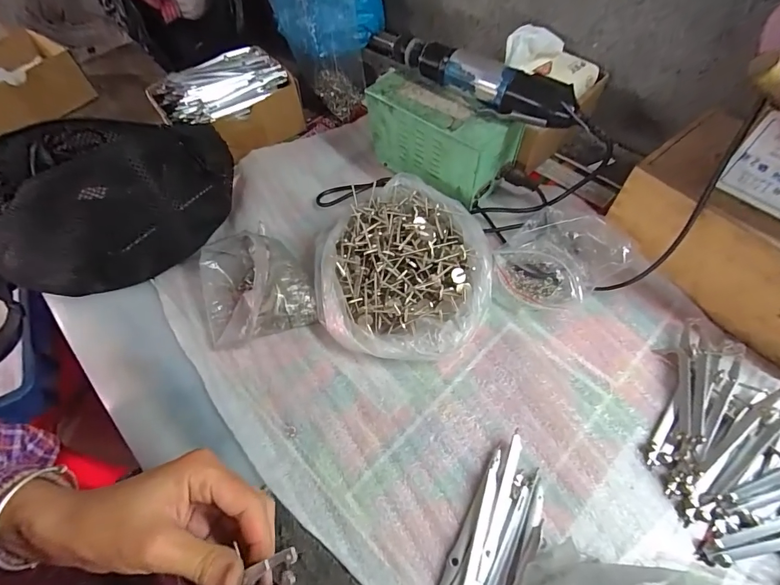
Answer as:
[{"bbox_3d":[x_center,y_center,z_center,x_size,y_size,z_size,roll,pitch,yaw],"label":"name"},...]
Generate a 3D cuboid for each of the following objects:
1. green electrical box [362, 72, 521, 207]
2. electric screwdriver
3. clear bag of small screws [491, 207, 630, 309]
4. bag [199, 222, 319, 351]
[{"bbox_3d":[0.051,-0.174,0.470,0.162,0.095,0.079,31,66,20],"label":"green electrical box"},{"bbox_3d":[0.075,-0.220,0.418,0.237,0.040,0.034,26,64,19],"label":"electric screwdriver"},{"bbox_3d":[0.170,-0.036,0.412,0.114,0.037,0.096,-32,62,-15],"label":"clear bag of small screws"},{"bbox_3d":[-0.136,-0.009,0.408,0.107,0.038,0.108,-17,59,-6],"label":"bag"}]

